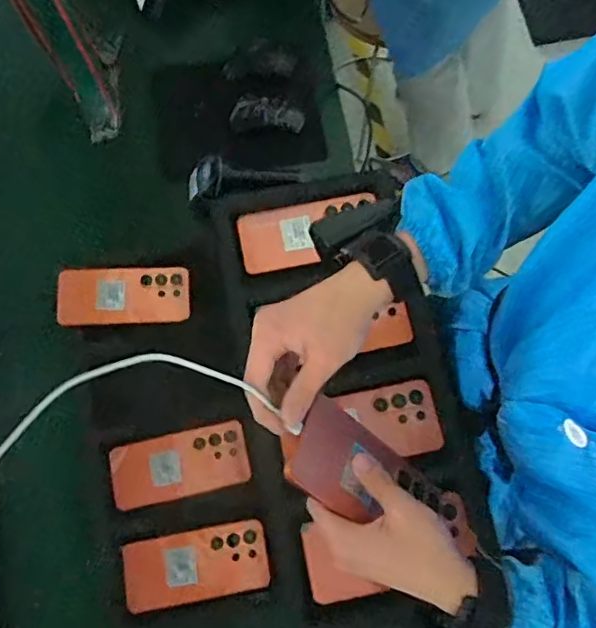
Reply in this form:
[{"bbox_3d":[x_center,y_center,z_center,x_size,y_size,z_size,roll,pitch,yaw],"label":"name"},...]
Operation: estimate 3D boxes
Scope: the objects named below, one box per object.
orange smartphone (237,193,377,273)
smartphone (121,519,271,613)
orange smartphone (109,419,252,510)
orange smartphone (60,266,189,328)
[{"bbox_3d":[0.012,-0.099,0.712,0.167,0.013,0.091,-9,60,4],"label":"orange smartphone"},{"bbox_3d":[-0.125,0.311,0.719,0.176,0.013,0.080,-11,75,-1],"label":"smartphone"},{"bbox_3d":[-0.154,0.197,0.759,0.178,0.007,0.080,-13,75,-2],"label":"orange smartphone"},{"bbox_3d":[-0.240,-0.026,0.811,0.175,0.013,0.081,-2,74,-13],"label":"orange smartphone"}]

